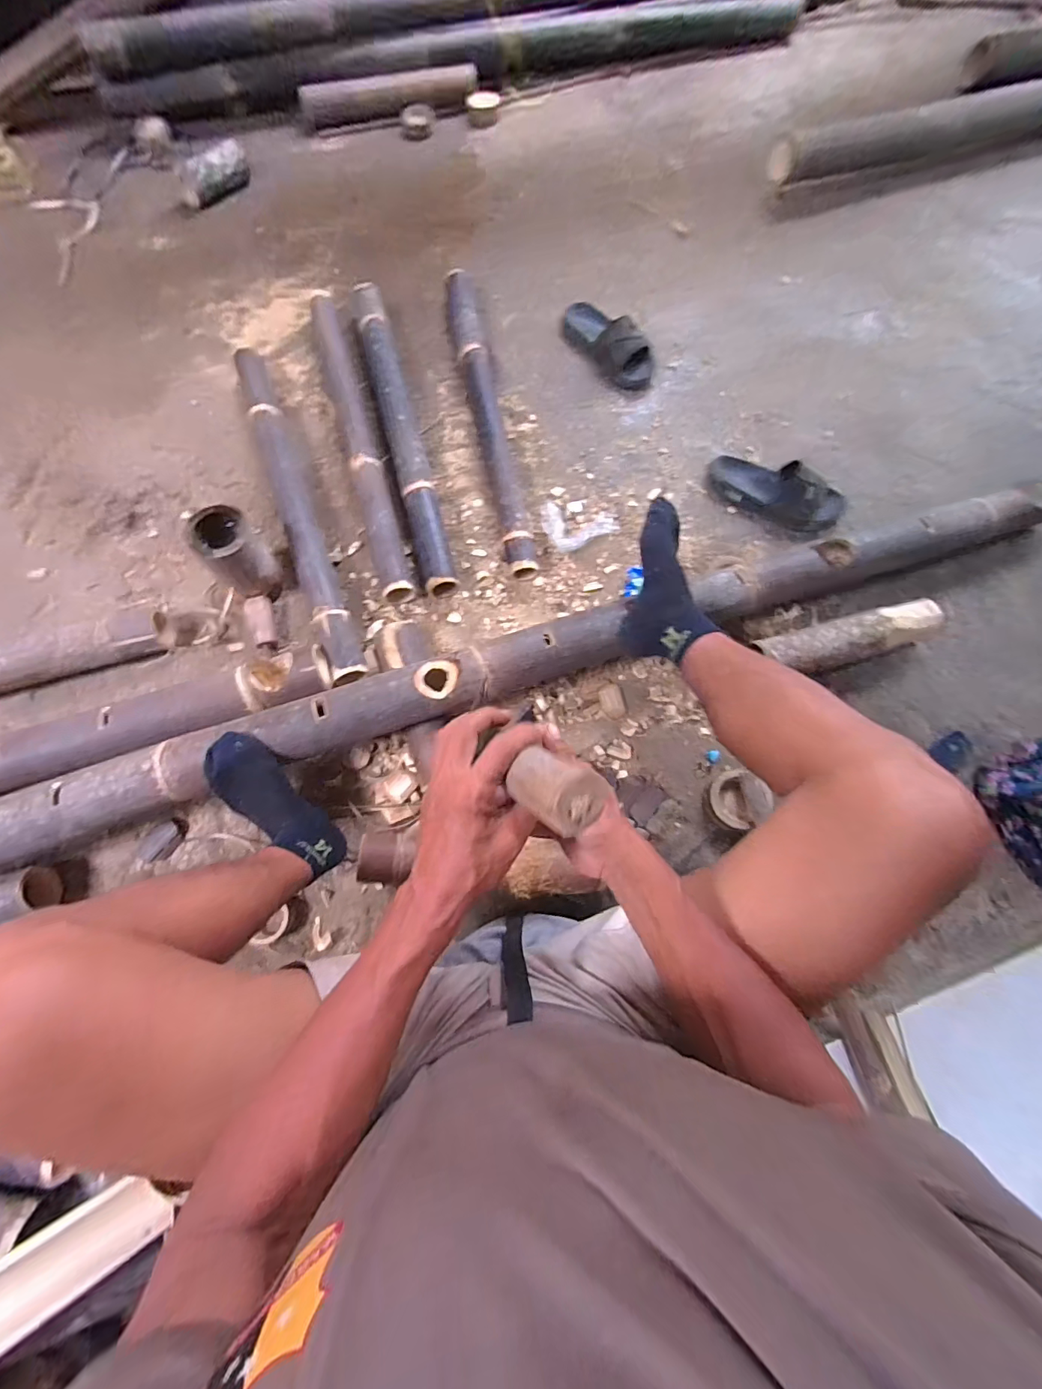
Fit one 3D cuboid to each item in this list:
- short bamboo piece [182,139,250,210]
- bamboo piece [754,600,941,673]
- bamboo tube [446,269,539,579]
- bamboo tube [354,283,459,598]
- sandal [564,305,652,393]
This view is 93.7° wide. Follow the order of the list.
[{"bbox_3d":[-0.715,-1.217,1.139,0.176,0.055,0.084,-38,78,-12],"label":"short bamboo piece"},{"bbox_3d":[0.542,-0.093,0.809,0.305,0.081,0.074,-15,74,-6],"label":"bamboo piece"},{"bbox_3d":[-0.065,-0.564,0.977,0.069,0.053,0.736,-11,74,-5],"label":"bamboo tube"},{"bbox_3d":[-0.232,-0.516,0.941,0.067,0.070,0.717,-15,74,-6],"label":"bamboo tube"},{"bbox_3d":[0.182,-0.742,1.023,0.238,0.063,0.115,35,75,-4],"label":"sandal"}]

